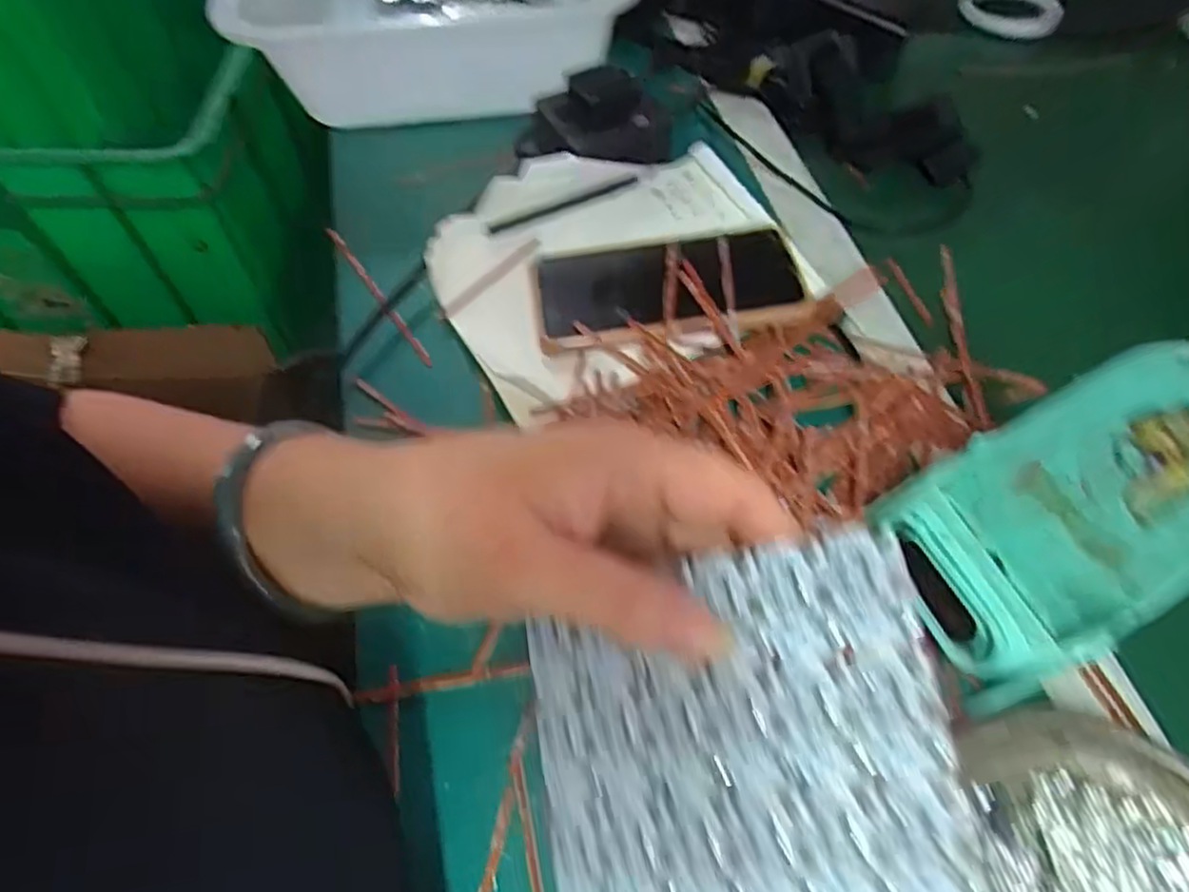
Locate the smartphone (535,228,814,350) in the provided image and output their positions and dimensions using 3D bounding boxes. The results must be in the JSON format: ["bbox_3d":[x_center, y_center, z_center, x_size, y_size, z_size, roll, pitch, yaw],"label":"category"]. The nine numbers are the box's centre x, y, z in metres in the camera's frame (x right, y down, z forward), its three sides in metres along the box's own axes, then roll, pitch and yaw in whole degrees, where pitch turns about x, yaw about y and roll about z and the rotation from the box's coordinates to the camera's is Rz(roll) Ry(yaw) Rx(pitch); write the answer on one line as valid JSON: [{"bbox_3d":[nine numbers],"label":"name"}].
[{"bbox_3d":[0.043,-0.099,0.433,0.152,0.014,0.079,-6,57,-4],"label":"smartphone"}]

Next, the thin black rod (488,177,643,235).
[{"bbox_3d":[-0.019,-0.160,0.478,0.110,0.008,0.007,-25,60,-15],"label":"thin black rod"}]

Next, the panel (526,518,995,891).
[{"bbox_3d":[0.038,0.104,0.180,0.107,0.004,0.147,-16,74,21],"label":"panel"}]

